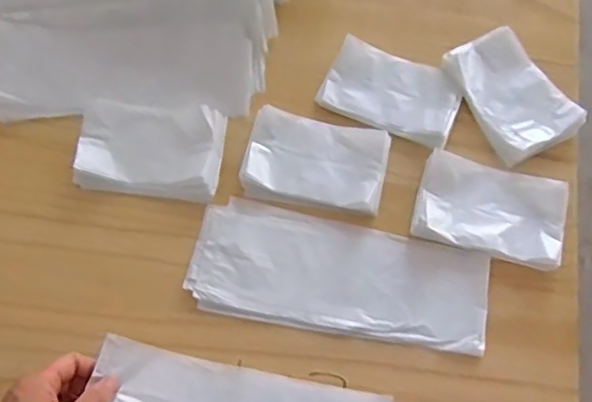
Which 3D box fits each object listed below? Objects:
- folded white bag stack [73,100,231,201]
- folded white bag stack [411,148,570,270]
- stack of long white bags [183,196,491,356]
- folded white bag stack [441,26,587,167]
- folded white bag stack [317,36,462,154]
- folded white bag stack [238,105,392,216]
[{"bbox_3d":[-0.138,-0.052,0.599,0.136,0.019,0.091,6,69,3],"label":"folded white bag stack"},{"bbox_3d":[0.180,0.006,0.578,0.133,0.023,0.089,15,69,6],"label":"folded white bag stack"},{"bbox_3d":[0.039,0.068,0.563,0.259,0.009,0.103,12,69,5],"label":"stack of long white bags"},{"bbox_3d":[0.211,-0.107,0.619,0.087,0.016,0.129,-25,70,-9],"label":"folded white bag stack"},{"bbox_3d":[0.095,-0.107,0.625,0.130,0.017,0.085,23,70,9],"label":"folded white bag stack"},{"bbox_3d":[0.019,-0.036,0.596,0.129,0.021,0.084,13,69,6],"label":"folded white bag stack"}]

